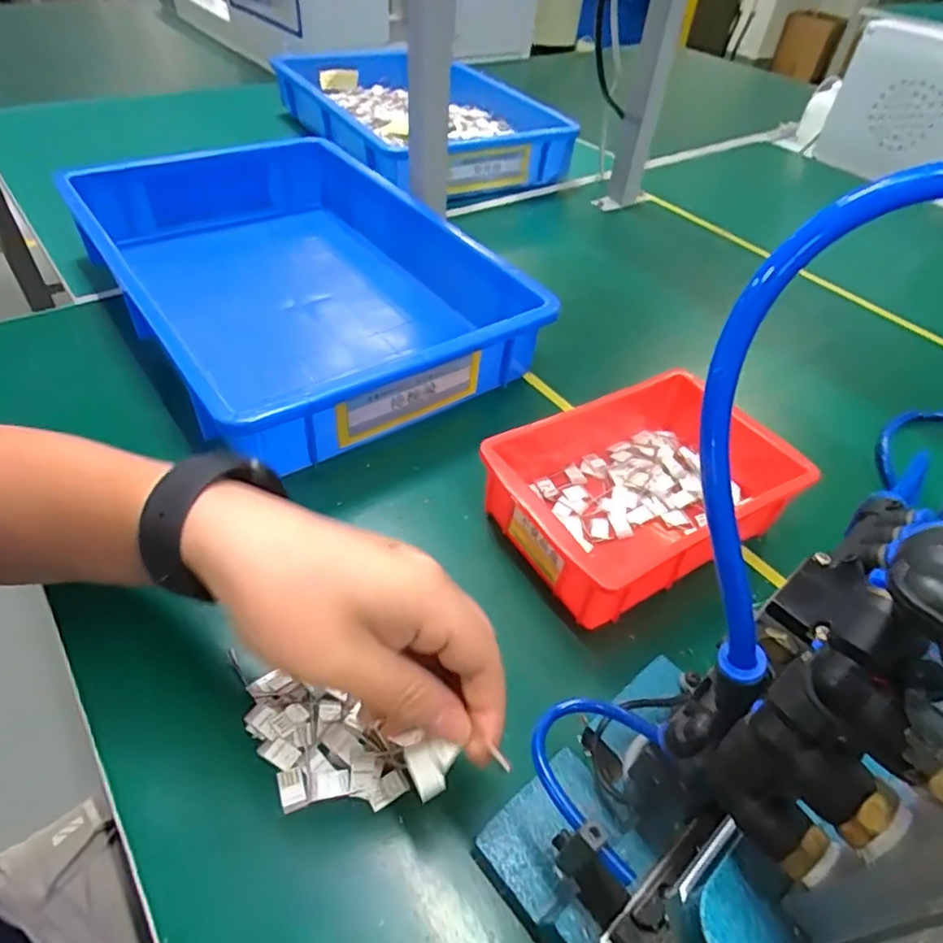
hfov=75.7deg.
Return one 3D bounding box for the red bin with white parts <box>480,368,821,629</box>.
[{"bbox_3d":[0.117,0.007,0.421,0.194,0.057,0.126,-22,52,-23],"label":"red bin with white parts"}]

